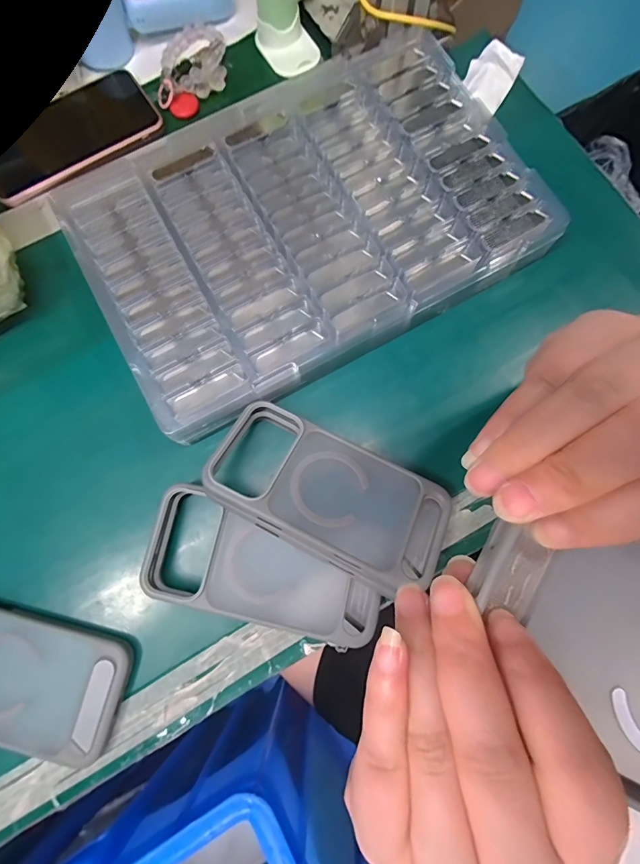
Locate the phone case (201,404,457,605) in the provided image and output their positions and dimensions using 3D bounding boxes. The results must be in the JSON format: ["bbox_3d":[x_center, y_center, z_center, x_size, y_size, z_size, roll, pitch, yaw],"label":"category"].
[{"bbox_3d":[0.007,0.043,0.274,0.164,0.012,0.084,27,60,3],"label":"phone case"}]

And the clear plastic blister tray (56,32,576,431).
[{"bbox_3d":[-0.014,-0.167,0.308,0.335,0.027,0.219,-29,79,-6],"label":"clear plastic blister tray"}]

